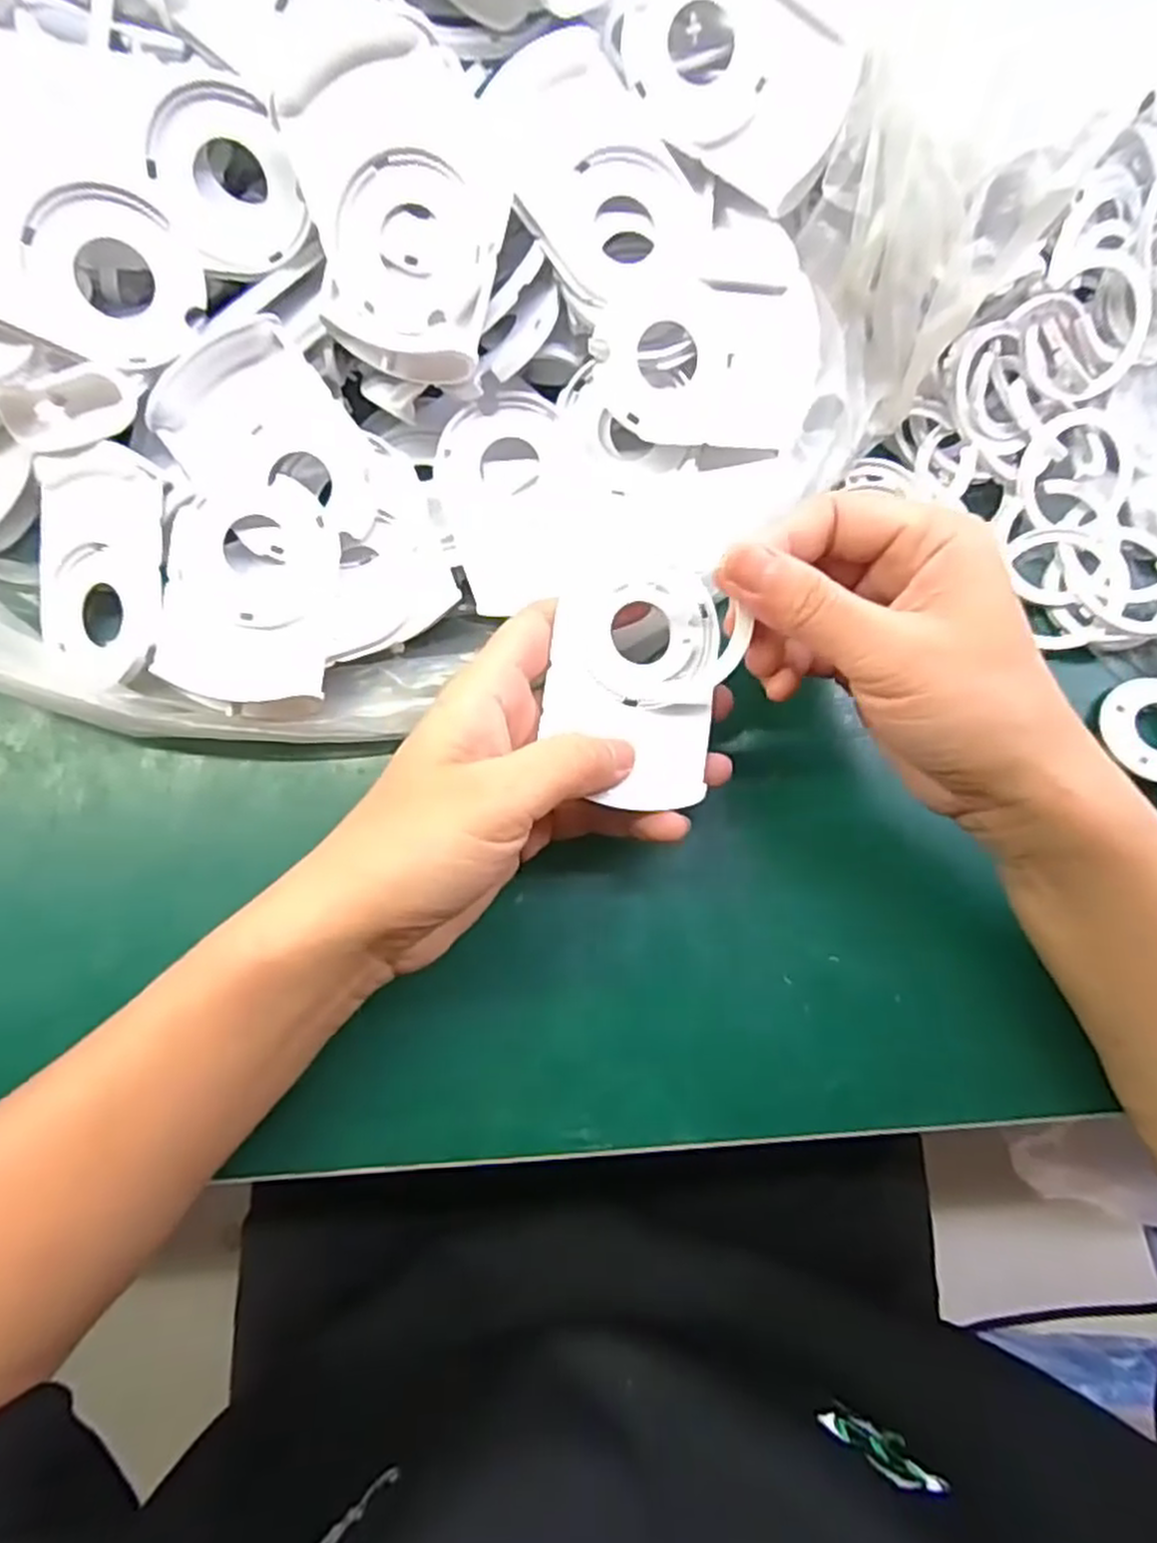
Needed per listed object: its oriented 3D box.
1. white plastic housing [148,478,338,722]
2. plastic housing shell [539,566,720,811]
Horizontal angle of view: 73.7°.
[{"bbox_3d":[-0.117,-0.062,0.276,0.057,0.014,0.080,7,79,-2],"label":"white plastic housing"},{"bbox_3d":[0.018,-0.029,0.258,0.055,0.009,0.079,7,82,-2],"label":"plastic housing shell"}]

